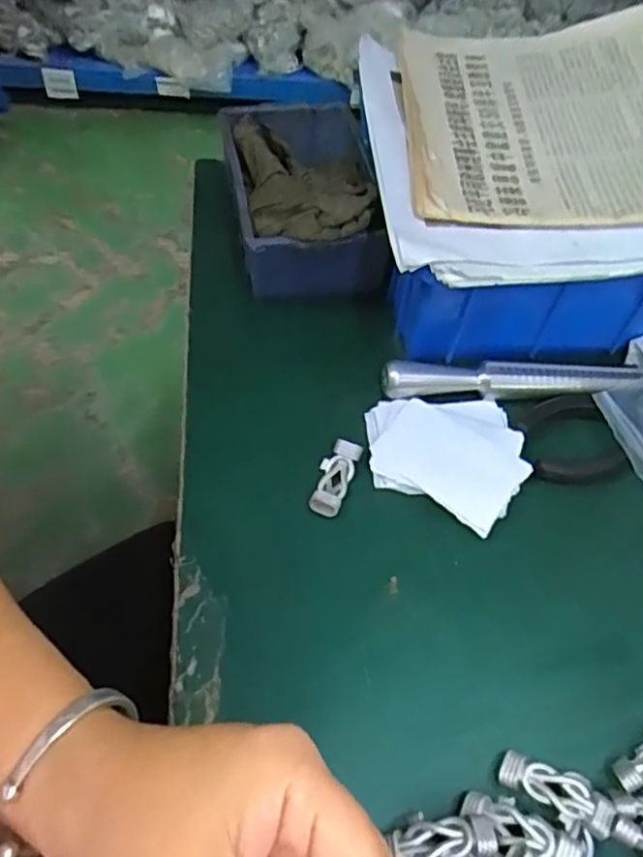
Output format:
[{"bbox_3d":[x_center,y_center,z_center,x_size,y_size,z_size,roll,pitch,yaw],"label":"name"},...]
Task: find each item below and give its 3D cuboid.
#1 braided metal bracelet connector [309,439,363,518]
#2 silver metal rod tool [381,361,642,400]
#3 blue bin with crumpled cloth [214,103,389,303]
[{"bbox_3d":[0.006,0.026,0.355,0.019,0.011,0.042,20,56,8],"label":"braided metal bracelet connector"},{"bbox_3d":[0.116,-0.029,0.391,0.157,0.014,0.021,-1,55,-6],"label":"silver metal rod tool"},{"bbox_3d":[-0.014,-0.157,0.439,0.096,0.058,0.143,-7,56,-10],"label":"blue bin with crumpled cloth"}]

